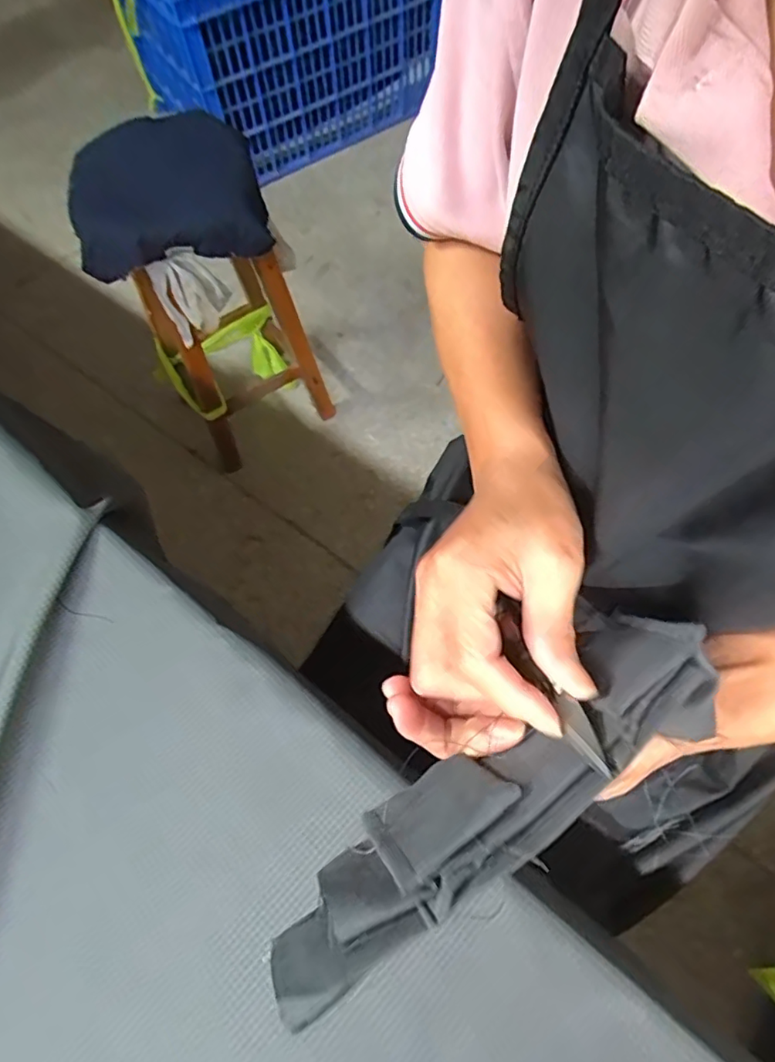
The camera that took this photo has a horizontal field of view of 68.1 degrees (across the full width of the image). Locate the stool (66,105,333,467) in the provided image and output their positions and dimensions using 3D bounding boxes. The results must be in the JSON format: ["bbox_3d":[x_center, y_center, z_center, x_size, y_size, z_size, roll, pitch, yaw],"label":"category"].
[{"bbox_3d":[-0.310,-0.393,1.051,0.278,0.607,0.271,-30,67,-11],"label":"stool"}]

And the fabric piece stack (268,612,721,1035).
[{"bbox_3d":[0.044,0.097,0.214,0.190,0.025,0.053,-33,25,-15],"label":"fabric piece stack"}]

